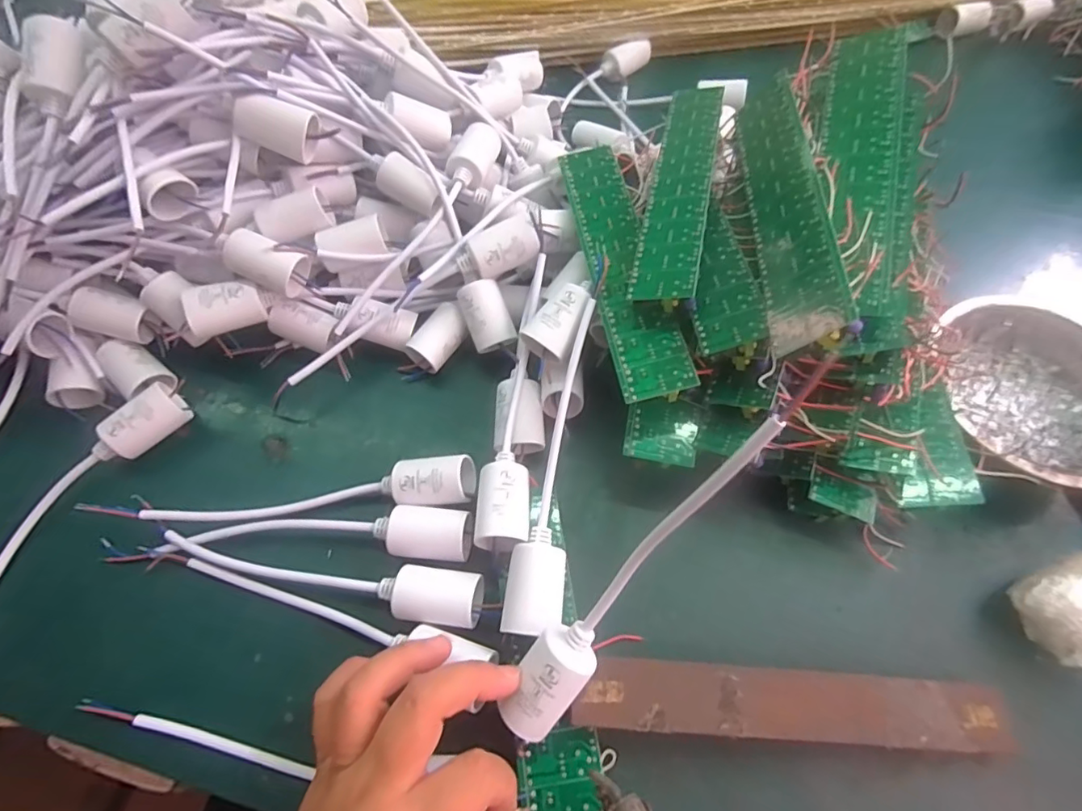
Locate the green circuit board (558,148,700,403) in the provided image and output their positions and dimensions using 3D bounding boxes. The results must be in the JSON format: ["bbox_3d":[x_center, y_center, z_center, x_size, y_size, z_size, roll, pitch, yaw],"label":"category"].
[{"bbox_3d":[0.047,-0.090,0.323,0.036,0.011,0.193,-8,62,-4],"label":"green circuit board"}]

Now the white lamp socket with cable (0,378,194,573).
[{"bbox_3d":[-0.278,0.067,0.302,0.049,0.025,0.202,18,63,10],"label":"white lamp socket with cable"}]

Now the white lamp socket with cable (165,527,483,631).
[{"bbox_3d":[-0.122,0.094,0.289,0.181,0.029,0.027,7,62,4],"label":"white lamp socket with cable"}]

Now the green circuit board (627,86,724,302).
[{"bbox_3d":[0.087,-0.139,0.328,0.035,0.004,0.195,4,59,22],"label":"green circuit board"}]

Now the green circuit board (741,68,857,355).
[{"bbox_3d":[0.131,-0.111,0.287,0.004,0.038,0.193,25,55,-29],"label":"green circuit board"}]

